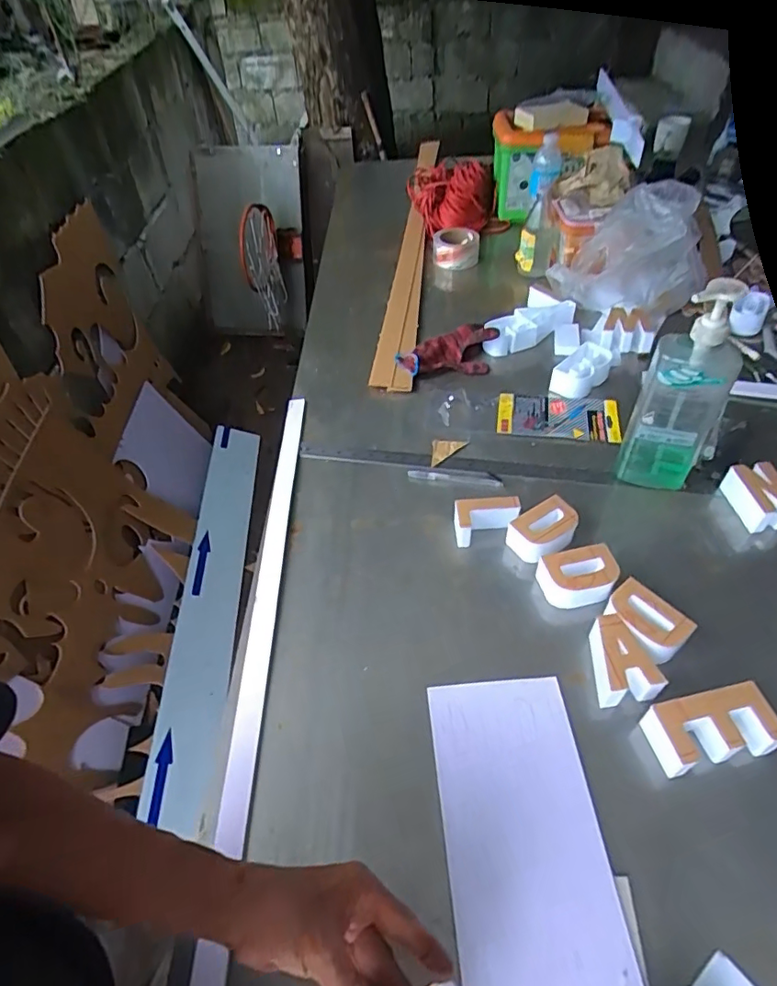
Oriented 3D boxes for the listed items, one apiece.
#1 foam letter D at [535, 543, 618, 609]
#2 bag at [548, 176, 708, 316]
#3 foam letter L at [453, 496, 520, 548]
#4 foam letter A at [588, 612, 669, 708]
[{"bbox_3d":[0.227,0.100,0.662,0.084,0.053,0.056,-6,48,-1],"label":"foam letter D"},{"bbox_3d":[0.444,-0.451,1.040,0.246,0.198,0.177,11,50,14],"label":"bag"},{"bbox_3d":[0.130,0.038,0.727,0.086,0.047,0.046,-3,48,1],"label":"foam letter L"},{"bbox_3d":[0.247,0.181,0.596,0.061,0.043,0.089,-8,48,-3],"label":"foam letter A"}]

